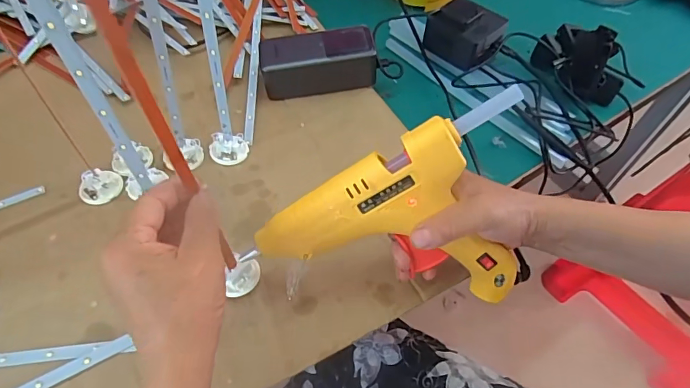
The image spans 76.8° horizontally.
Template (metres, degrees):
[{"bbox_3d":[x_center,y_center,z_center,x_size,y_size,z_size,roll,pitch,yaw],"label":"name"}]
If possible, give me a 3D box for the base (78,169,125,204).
[{"bbox_3d":[-0.236,-0.008,0.417,0.037,0.014,0.030,-18,56,-16],"label":"base"}]

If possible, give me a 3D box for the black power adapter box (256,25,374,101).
[{"bbox_3d":[-0.031,-0.150,0.498,0.128,0.048,0.050,-4,55,-6],"label":"black power adapter box"}]

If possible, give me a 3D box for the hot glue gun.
[{"bbox_3d":[0.044,0.031,0.350,0.218,0.151,0.049,-24,28,15],"label":"hot glue gun"}]

